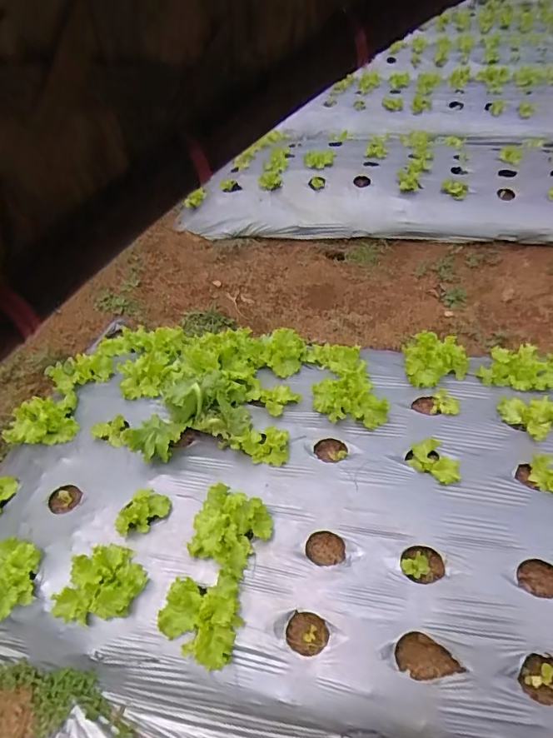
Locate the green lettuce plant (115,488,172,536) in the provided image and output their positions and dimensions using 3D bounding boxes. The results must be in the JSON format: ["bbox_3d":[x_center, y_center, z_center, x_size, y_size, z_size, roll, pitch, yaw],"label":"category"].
[{"bbox_3d":[-0.286,0.302,1.026,0.084,0.051,0.108,10,46,20],"label":"green lettuce plant"}]

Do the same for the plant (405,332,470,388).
[{"bbox_3d":[0.442,-0.031,1.326,0.160,0.067,0.171,4,44,9],"label":"plant"}]

